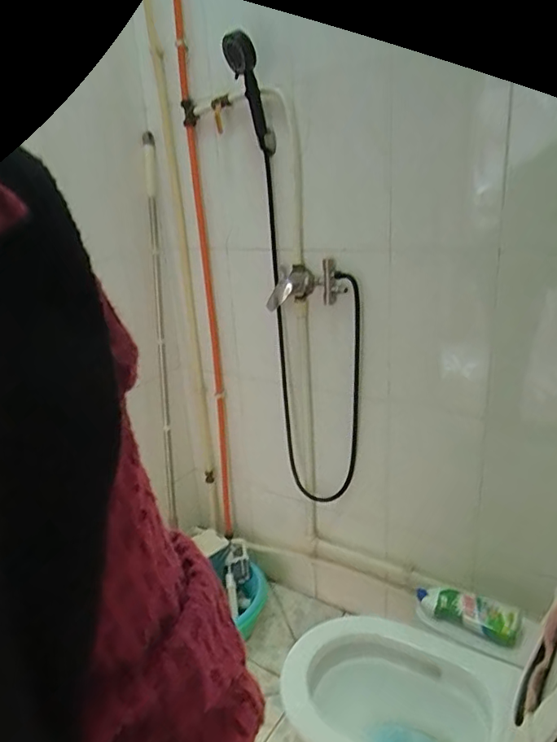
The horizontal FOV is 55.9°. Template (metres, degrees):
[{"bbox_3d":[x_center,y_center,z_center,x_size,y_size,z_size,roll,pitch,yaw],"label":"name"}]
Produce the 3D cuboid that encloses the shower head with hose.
[{"bbox_3d":[0.078,-0.186,1.379,0.294,1.204,0.099,4,22,23],"label":"shower head with hose"}]

